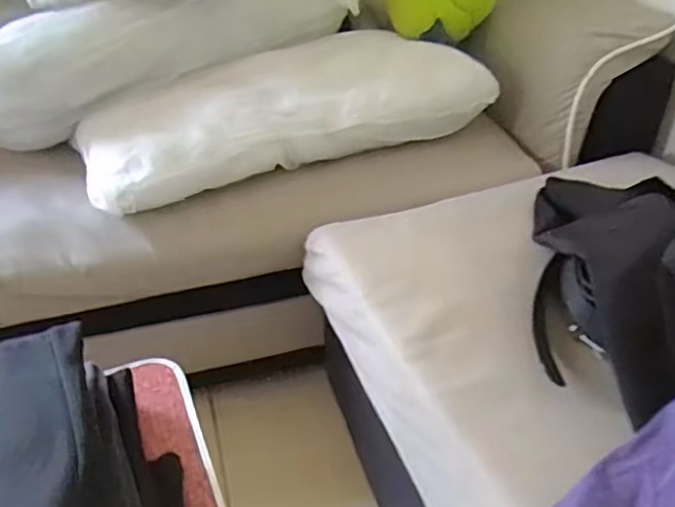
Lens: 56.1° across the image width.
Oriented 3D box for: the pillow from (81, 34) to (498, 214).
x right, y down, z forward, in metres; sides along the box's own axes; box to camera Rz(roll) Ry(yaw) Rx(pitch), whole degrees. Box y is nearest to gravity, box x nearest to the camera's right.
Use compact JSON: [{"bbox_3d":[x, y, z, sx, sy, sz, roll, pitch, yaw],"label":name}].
[{"bbox_3d":[-0.076,-0.218,0.955,0.588,0.117,0.188,-14,39,-19],"label":"pillow"}]

